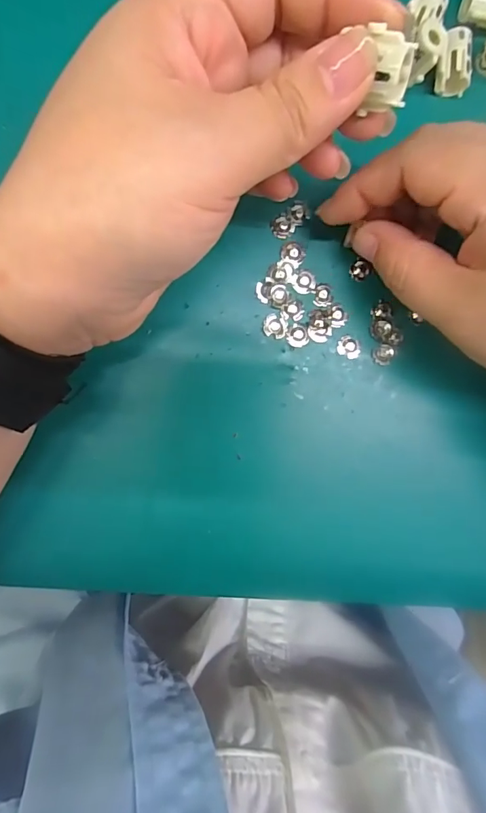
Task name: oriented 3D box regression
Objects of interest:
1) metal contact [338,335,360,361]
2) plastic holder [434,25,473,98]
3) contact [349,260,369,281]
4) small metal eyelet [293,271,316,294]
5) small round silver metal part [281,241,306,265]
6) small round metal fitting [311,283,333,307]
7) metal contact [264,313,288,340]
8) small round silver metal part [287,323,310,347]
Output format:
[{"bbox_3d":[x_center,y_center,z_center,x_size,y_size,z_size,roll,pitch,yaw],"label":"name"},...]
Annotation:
[{"bbox_3d":[0.049,-0.027,0.209,0.011,0.004,0.010,0,90,-6],"label":"metal contact"},{"bbox_3d":[0.092,-0.151,0.204,0.015,0.013,0.022,0,90,-6],"label":"plastic holder"},{"bbox_3d":[0.053,-0.061,0.209,0.008,0.004,0.007,44,86,-4],"label":"contact"},{"bbox_3d":[0.028,-0.055,0.205,0.010,0.004,0.009,-44,94,-4],"label":"small metal eyelet"},{"bbox_3d":[0.023,-0.069,0.205,0.011,0.004,0.010,0,90,-6],"label":"small round silver metal part"},{"bbox_3d":[0.036,-0.050,0.207,0.009,0.004,0.011,0,90,-6],"label":"small round metal fitting"},{"bbox_3d":[0.015,-0.035,0.204,0.010,0.004,0.010,0,90,-6],"label":"metal contact"},{"bbox_3d":[0.025,-0.031,0.206,0.010,0.004,0.010,0,90,-6],"label":"small round silver metal part"}]

